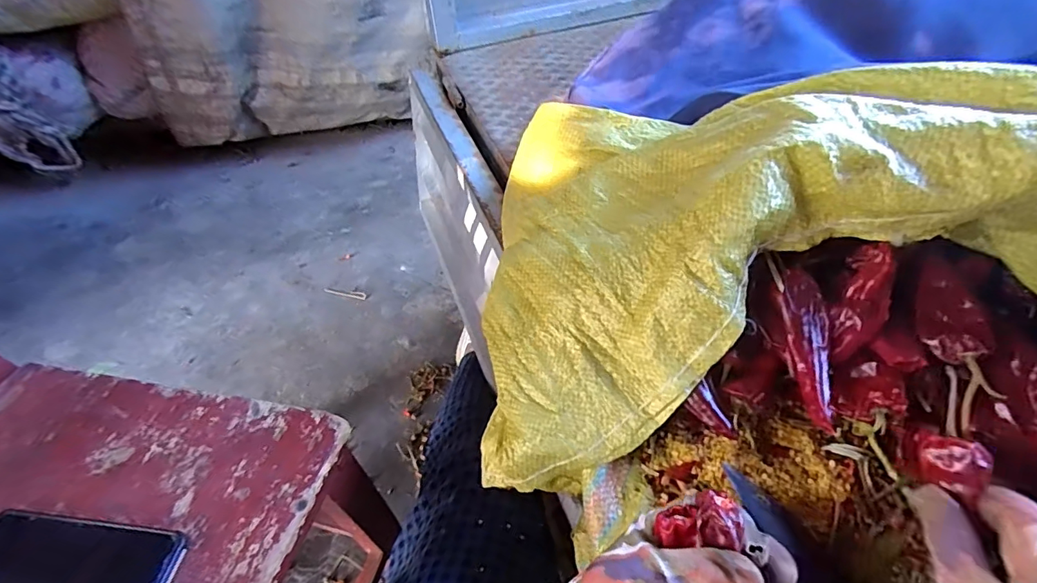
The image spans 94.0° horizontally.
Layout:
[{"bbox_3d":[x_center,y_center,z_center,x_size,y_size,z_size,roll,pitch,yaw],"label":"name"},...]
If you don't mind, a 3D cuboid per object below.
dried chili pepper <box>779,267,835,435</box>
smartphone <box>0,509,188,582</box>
[{"bbox_3d":[0.187,0.034,0.307,0.027,0.013,0.103,3,69,3],"label":"dried chili pepper"},{"bbox_3d":[-0.359,0.222,0.379,0.171,0.015,0.079,5,50,5],"label":"smartphone"}]

